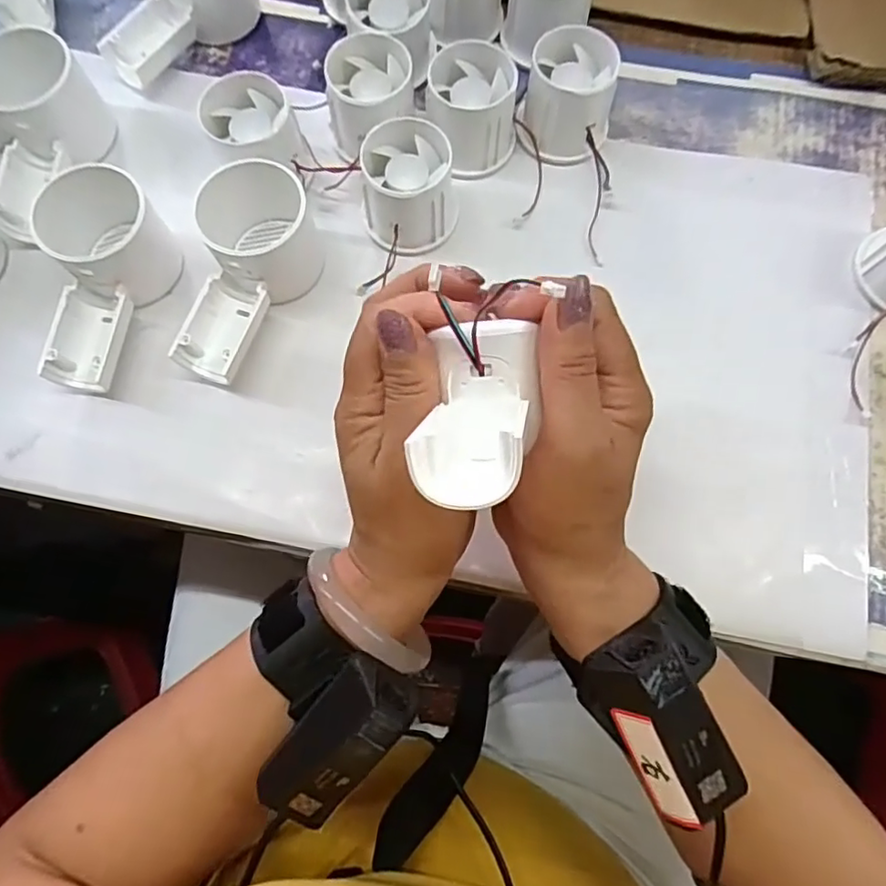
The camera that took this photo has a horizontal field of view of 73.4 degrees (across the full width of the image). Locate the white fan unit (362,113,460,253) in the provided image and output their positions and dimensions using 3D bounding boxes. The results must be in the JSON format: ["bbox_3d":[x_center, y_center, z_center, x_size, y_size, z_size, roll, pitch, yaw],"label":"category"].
[{"bbox_3d":[-0.020,-0.147,0.346,0.055,0.047,0.057,0,75,1],"label":"white fan unit"}]

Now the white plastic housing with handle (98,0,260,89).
[{"bbox_3d":[-0.174,-0.287,0.384,0.049,0.057,0.115,41,79,11],"label":"white plastic housing with handle"}]

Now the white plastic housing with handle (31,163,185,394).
[{"bbox_3d":[-0.190,-0.092,0.331,0.050,0.053,0.121,10,75,3],"label":"white plastic housing with handle"}]

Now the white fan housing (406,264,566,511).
[{"bbox_3d":[0.012,-0.010,0.204,0.039,0.037,0.082,13,41,4],"label":"white fan housing"}]

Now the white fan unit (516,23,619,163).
[{"bbox_3d":[0.077,-0.210,0.362,0.054,0.049,0.056,9,75,3],"label":"white fan unit"}]

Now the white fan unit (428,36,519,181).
[{"bbox_3d":[0.018,-0.201,0.360,0.052,0.045,0.055,3,75,1],"label":"white fan unit"}]

